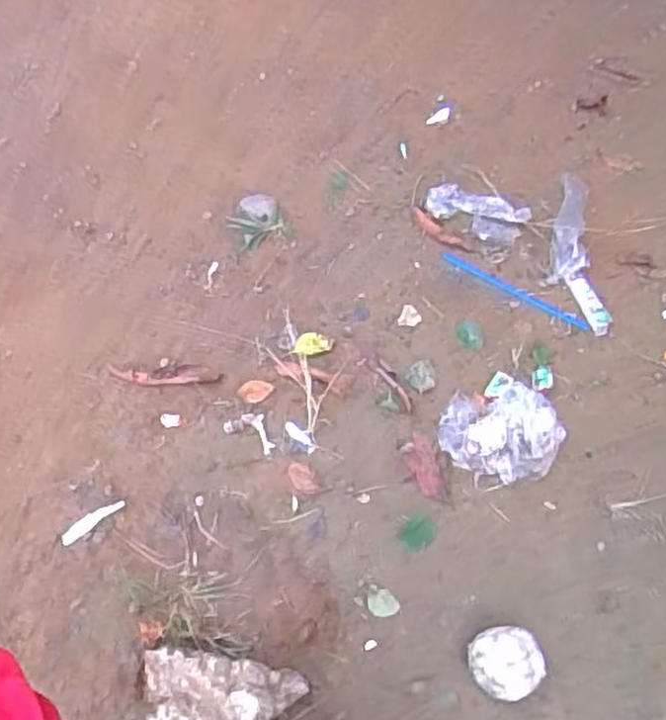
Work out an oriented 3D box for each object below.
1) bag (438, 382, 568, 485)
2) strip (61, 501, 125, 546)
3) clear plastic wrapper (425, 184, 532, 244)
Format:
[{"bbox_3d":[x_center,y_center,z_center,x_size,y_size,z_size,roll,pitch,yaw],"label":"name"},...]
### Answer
[{"bbox_3d":[0.247,0.102,1.080,0.163,0.028,0.156,30,62,12],"label":"bag"},{"bbox_3d":[-0.322,0.213,0.983,0.089,0.005,0.021,-35,68,-22],"label":"strip"},{"bbox_3d":[0.250,-0.258,1.292,0.171,0.016,0.096,24,61,10],"label":"clear plastic wrapper"}]

